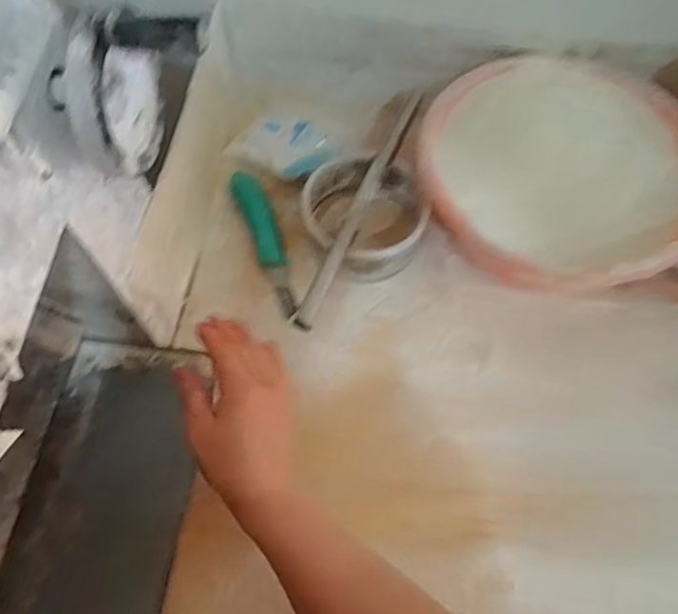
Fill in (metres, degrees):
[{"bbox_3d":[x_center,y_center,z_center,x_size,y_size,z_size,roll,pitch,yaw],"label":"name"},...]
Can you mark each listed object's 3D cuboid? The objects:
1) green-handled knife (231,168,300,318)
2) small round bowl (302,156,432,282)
[{"bbox_3d":[-0.075,-0.070,0.596,0.028,0.019,0.173,-19,65,-9],"label":"green-handled knife"},{"bbox_3d":[0.025,-0.090,0.584,0.117,0.061,0.127,-36,69,-16],"label":"small round bowl"}]

